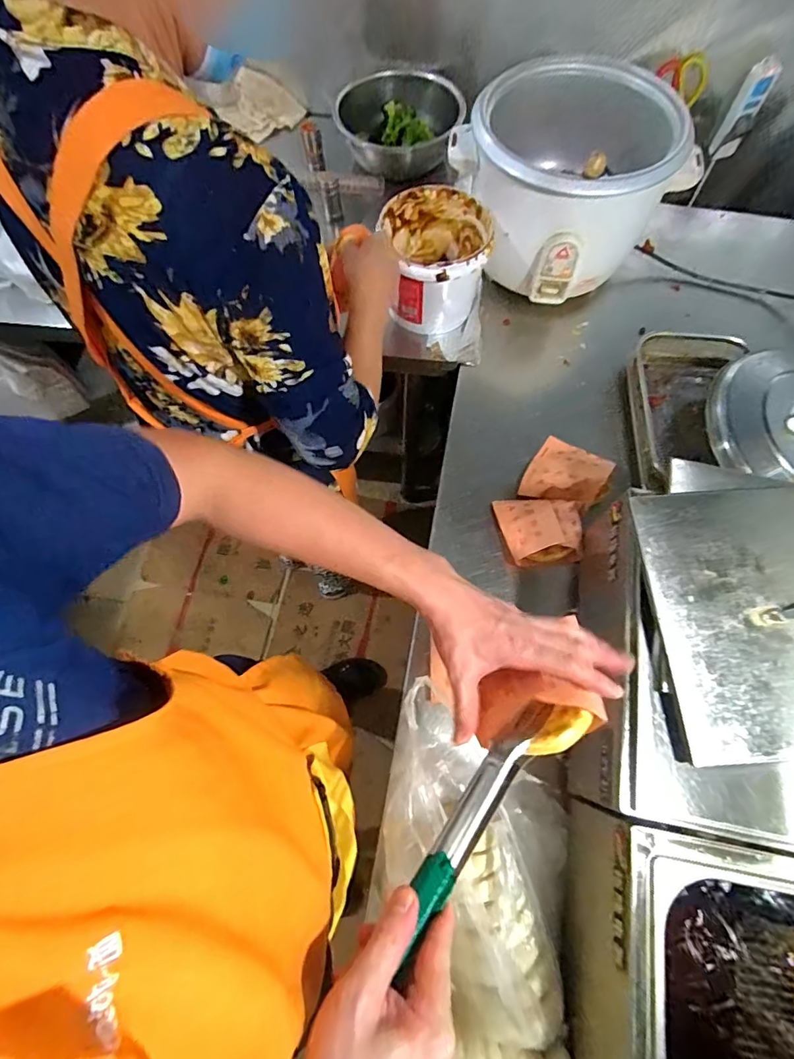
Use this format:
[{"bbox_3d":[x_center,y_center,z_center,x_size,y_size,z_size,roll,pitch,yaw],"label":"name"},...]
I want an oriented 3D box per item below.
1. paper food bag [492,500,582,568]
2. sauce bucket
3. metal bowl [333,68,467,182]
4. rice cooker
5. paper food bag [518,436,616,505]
[{"bbox_3d":[0.210,-0.003,0.698,0.114,0.061,0.100,-4,69,-1],"label":"paper food bag"},{"bbox_3d":[0.066,-0.440,0.796,0.159,0.149,0.166,0,69,0],"label":"sauce bucket"},{"bbox_3d":[-0.006,-0.814,0.961,0.253,0.086,0.253,0,69,0],"label":"metal bowl"},{"bbox_3d":[0.269,-0.547,0.773,0.263,0.216,0.319,-36,73,-12],"label":"rice cooker"},{"bbox_3d":[0.260,-0.085,0.731,0.111,0.041,0.117,31,73,11],"label":"paper food bag"}]

